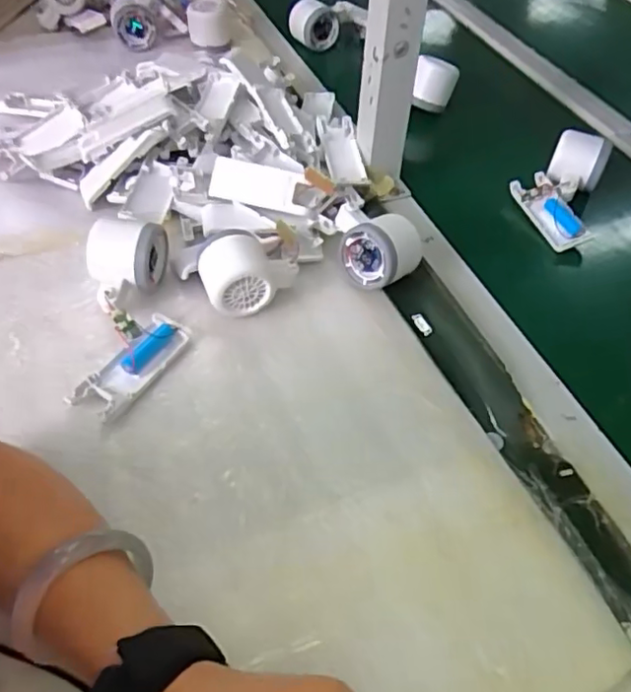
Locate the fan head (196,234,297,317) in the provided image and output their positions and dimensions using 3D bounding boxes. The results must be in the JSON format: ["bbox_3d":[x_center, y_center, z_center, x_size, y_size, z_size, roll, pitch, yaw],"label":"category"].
[{"bbox_3d":[-0.057,-0.058,0.513,0.081,0.054,0.056,0,50,-4],"label":"fan head"}]

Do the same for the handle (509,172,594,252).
[{"bbox_3d":[0.245,-0.141,0.637,0.040,0.021,0.101,-30,56,13],"label":"handle"}]

